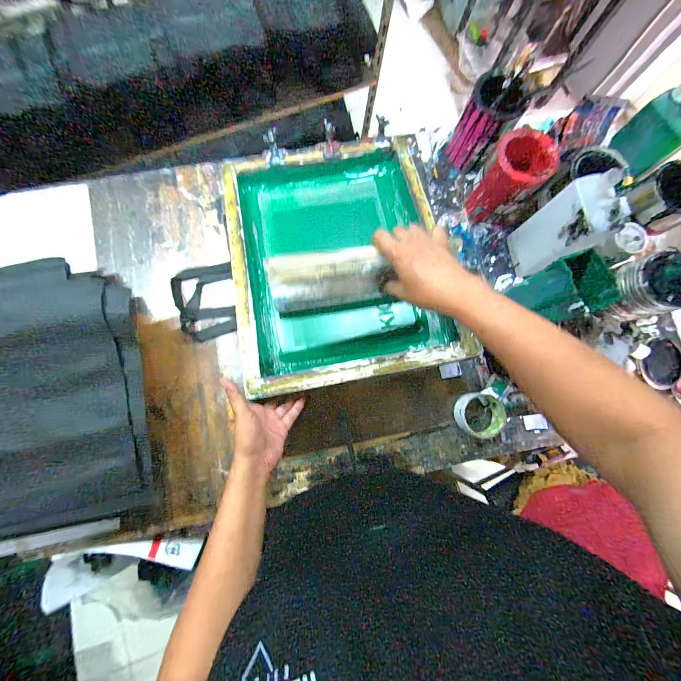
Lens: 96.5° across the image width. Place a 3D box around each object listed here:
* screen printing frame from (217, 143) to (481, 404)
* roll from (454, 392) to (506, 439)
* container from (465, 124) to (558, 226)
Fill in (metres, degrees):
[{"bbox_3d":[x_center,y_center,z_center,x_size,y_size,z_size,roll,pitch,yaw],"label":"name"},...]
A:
[{"bbox_3d":[-0.006,-0.162,0.603,0.395,0.062,0.495,-10,72,-5],"label":"screen printing frame"},{"bbox_3d":[0.277,0.148,0.605,0.089,0.044,0.084,0,80,-1],"label":"roll"},{"bbox_3d":[0.329,-0.315,0.601,0.112,0.144,0.104,-14,81,-3],"label":"container"}]

